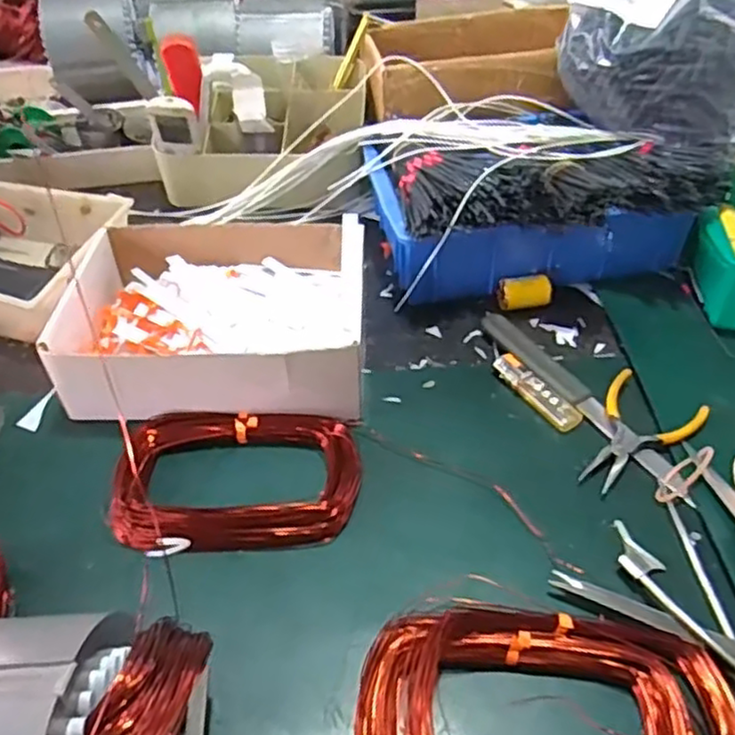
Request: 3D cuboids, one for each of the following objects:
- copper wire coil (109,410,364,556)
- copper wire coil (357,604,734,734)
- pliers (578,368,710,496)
[{"bbox_3d":[-0.093,0.078,0.502,0.173,0.023,0.112,-5,44,-4],"label":"copper wire coil"},{"bbox_3d":[0.097,0.193,0.368,0.199,0.033,0.123,4,44,5],"label":"copper wire coil"},{"bbox_3d":[0.200,0.049,0.530,0.115,0.013,0.071,-33,53,-29],"label":"pliers"}]

